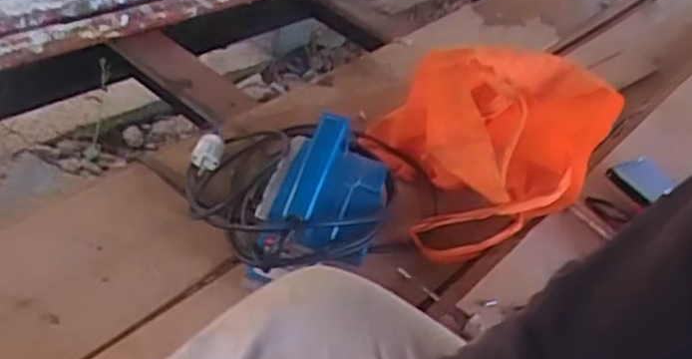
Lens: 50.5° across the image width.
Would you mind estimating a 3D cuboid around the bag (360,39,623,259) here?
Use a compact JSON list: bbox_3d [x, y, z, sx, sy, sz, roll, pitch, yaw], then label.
[{"bbox_3d":[0.222,-0.078,0.984,0.294,0.220,0.261,-1,41,-22],"label":"bag"}]

